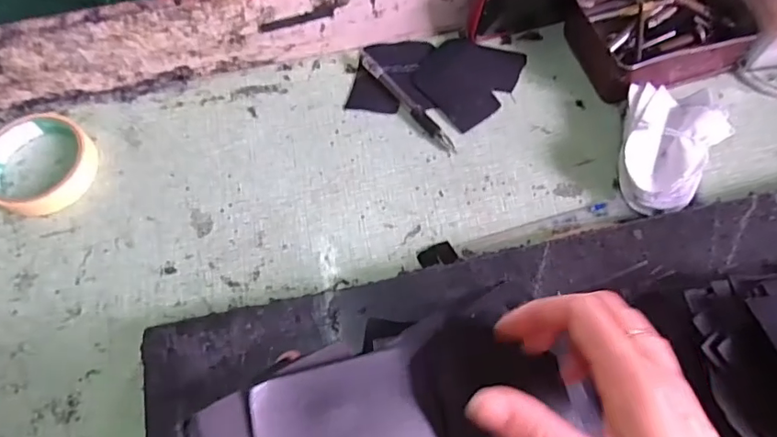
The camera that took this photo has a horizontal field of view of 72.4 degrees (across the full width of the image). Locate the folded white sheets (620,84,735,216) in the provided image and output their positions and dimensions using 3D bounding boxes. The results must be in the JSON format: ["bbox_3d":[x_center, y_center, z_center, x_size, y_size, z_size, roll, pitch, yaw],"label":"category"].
[{"bbox_3d":[0.220,-0.053,0.418,0.073,0.038,0.107,14,67,9],"label":"folded white sheets"}]

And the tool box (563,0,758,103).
[{"bbox_3d":[0.235,-0.168,0.467,0.140,0.044,0.110,-21,67,-7],"label":"tool box"}]

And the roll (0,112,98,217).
[{"bbox_3d":[-0.291,-0.046,0.437,0.093,0.020,0.083,25,69,13],"label":"roll"}]

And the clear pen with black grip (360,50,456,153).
[{"bbox_3d":[0.014,-0.102,0.457,0.012,0.009,0.124,-35,69,-12],"label":"clear pen with black grip"}]

